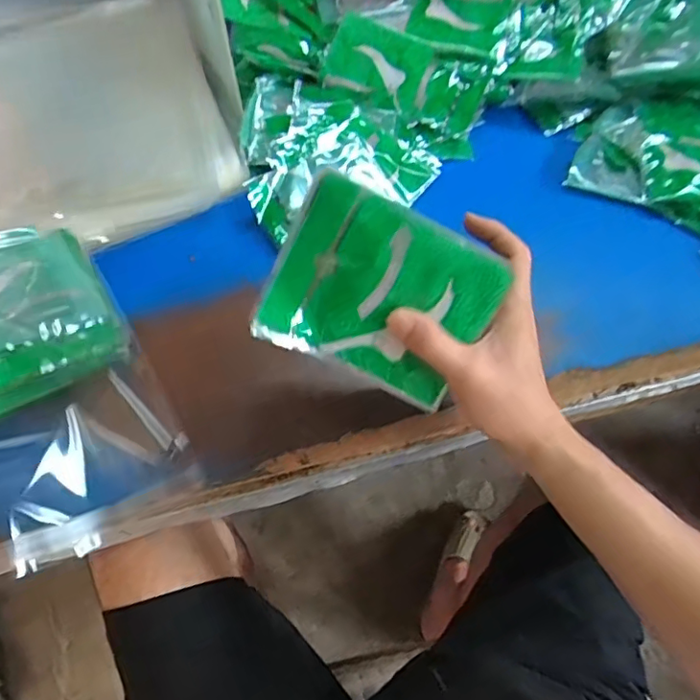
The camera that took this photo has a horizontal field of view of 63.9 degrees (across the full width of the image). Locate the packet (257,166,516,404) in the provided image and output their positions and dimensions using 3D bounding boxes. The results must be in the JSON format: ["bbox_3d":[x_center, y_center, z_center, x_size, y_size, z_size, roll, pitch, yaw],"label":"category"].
[{"bbox_3d":[0.019,-0.033,0.354,0.132,0.017,0.109,27,108,-4],"label":"packet"}]

